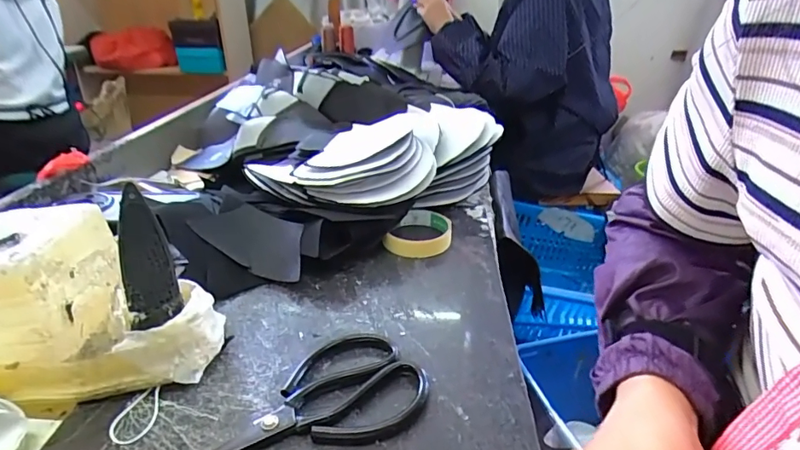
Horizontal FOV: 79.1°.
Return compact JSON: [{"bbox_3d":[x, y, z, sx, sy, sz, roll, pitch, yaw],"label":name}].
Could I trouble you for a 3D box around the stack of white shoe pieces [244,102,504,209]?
[{"bbox_3d":[-0.012,-0.088,0.647,0.339,0.081,0.163,-19,35,-33],"label":"stack of white shoe pieces"}]

